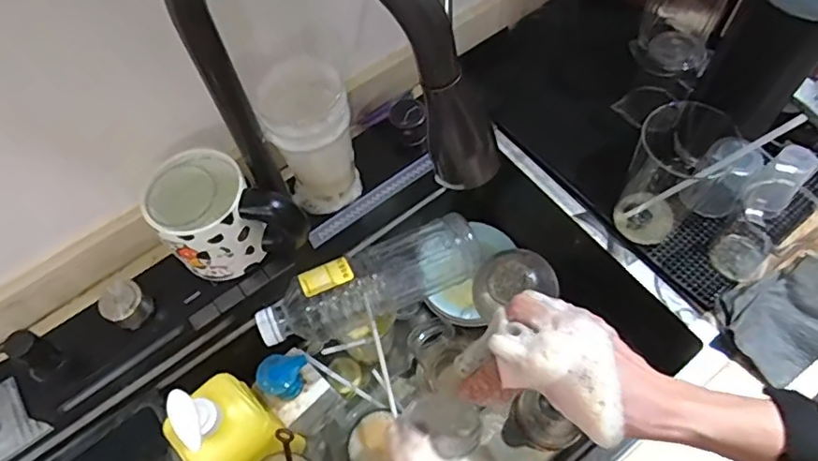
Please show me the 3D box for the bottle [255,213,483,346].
[{"bbox_3d":[-0.042,0.059,0.628,0.250,0.076,0.064,-23,63,-9],"label":"bottle"}]

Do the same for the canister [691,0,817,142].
[{"bbox_3d":[0.385,-0.188,0.604,0.093,0.227,0.085,-2,61,3],"label":"canister"}]

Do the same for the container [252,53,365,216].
[{"bbox_3d":[-0.100,-0.094,0.580,0.076,0.137,0.089,-18,62,-6],"label":"container"}]

